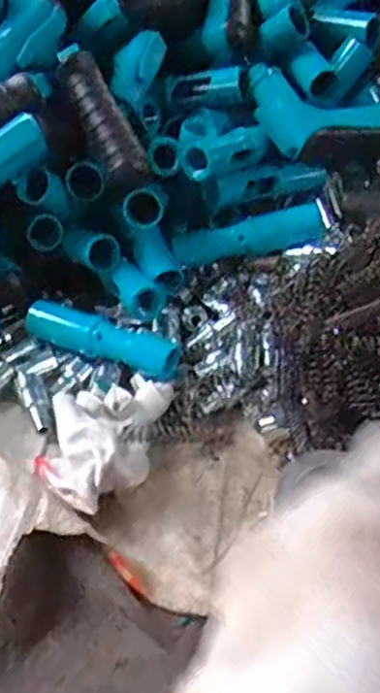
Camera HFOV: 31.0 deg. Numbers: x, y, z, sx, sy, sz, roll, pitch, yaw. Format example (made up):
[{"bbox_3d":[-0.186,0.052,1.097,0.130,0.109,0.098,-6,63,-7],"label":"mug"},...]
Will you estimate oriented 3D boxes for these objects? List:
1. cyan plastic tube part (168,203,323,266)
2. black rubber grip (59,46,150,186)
[{"bbox_3d":[0.047,-0.088,0.554,0.121,0.027,0.027,-11,44,9],"label":"cyan plastic tube part"},{"bbox_3d":[-0.067,-0.172,0.524,0.031,0.030,0.104,-30,93,-28],"label":"black rubber grip"}]

